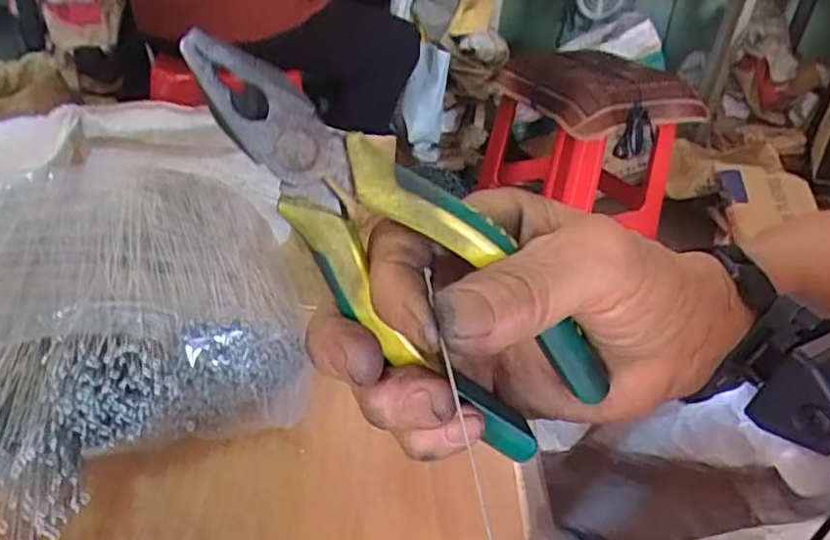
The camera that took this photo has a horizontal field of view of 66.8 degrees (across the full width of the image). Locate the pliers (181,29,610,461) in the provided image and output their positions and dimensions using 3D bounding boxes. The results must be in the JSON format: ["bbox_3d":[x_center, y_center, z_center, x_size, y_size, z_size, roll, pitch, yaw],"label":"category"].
[{"bbox_3d":[-0.005,-0.009,0.185,0.045,0.148,0.018,-39,15,3],"label":"pliers"}]

